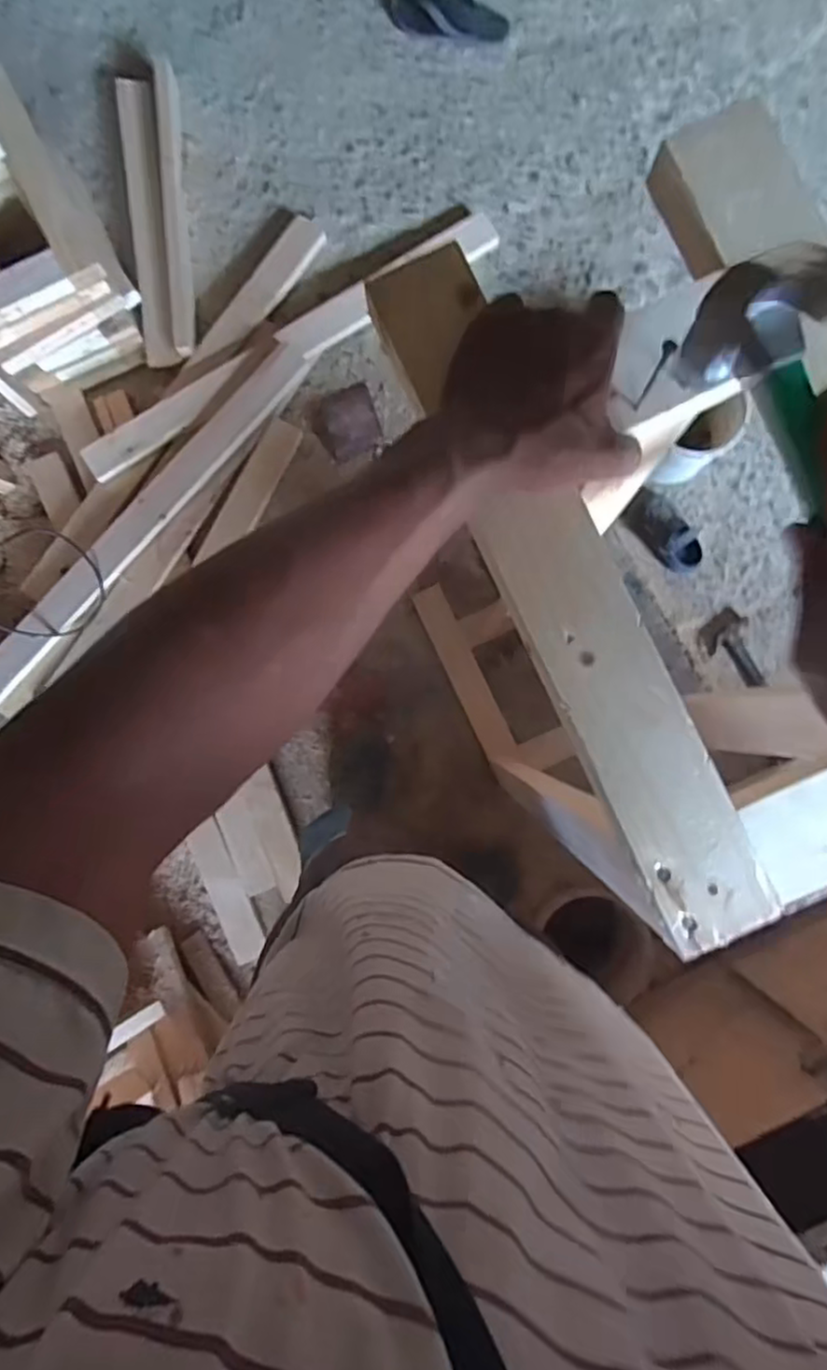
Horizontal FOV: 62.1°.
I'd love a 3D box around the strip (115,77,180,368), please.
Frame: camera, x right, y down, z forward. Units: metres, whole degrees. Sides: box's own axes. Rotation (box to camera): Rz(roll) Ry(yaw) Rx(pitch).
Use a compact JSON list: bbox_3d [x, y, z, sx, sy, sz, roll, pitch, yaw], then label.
[{"bbox_3d":[-0.552,-0.970,1.425,0.079,0.032,0.598,-6,90,-1],"label":"strip"}]

